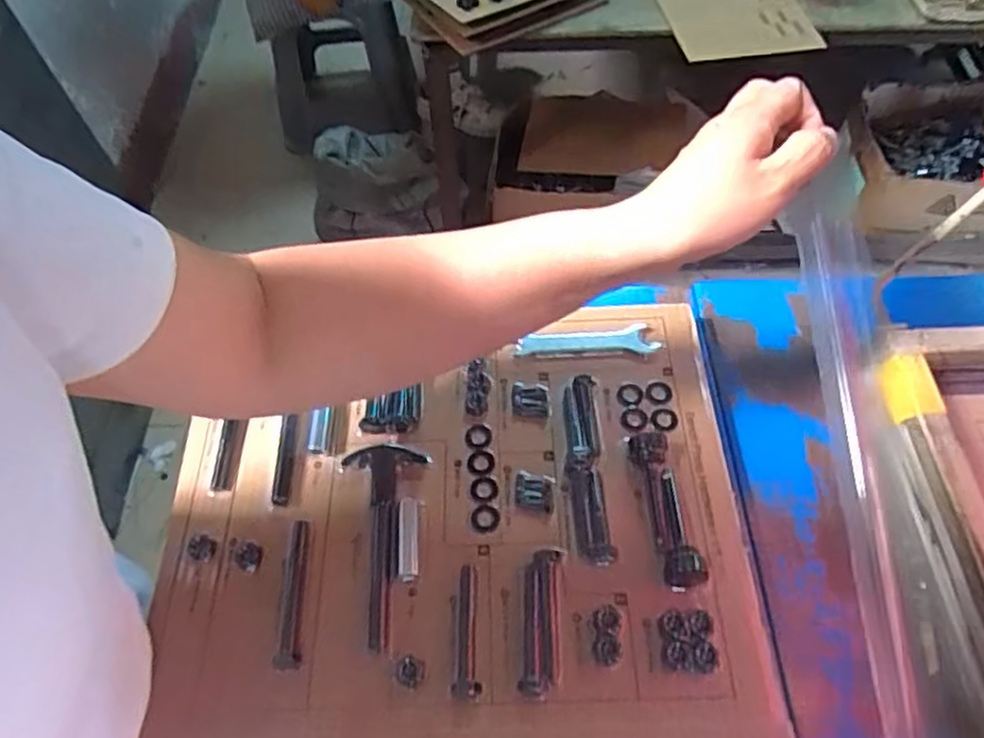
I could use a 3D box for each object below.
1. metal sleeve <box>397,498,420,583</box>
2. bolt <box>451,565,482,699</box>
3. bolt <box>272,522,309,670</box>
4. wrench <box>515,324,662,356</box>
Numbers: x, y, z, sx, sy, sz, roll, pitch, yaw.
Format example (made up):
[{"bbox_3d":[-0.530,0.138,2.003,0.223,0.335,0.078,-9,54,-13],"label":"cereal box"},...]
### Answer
[{"bbox_3d":[-0.054,0.110,0.449,0.014,0.009,0.052,-4,57,-1],"label":"metal sleeve"},{"bbox_3d":[-0.017,0.160,0.425,0.015,0.010,0.077,-4,57,-1],"label":"bolt"},{"bbox_3d":[-0.127,0.144,0.445,0.016,0.010,0.094,-4,57,-1],"label":"bolt"},{"bbox_3d":[0.073,-0.022,0.538,0.107,0.009,0.027,-4,57,-1],"label":"wrench"}]

